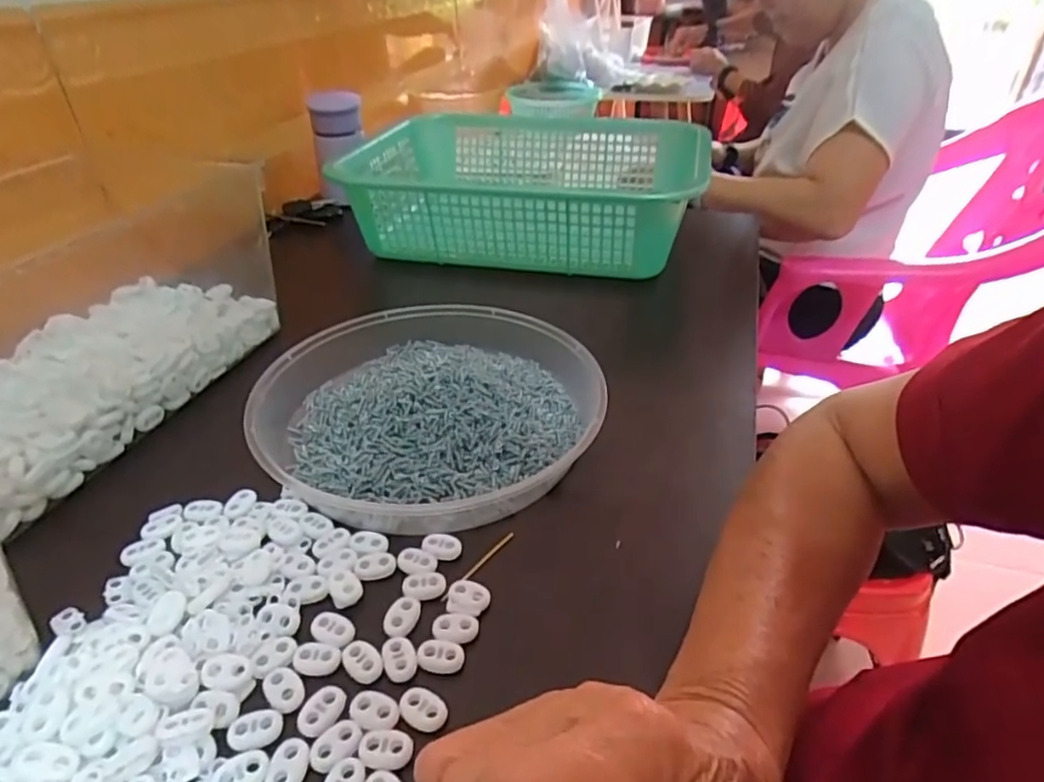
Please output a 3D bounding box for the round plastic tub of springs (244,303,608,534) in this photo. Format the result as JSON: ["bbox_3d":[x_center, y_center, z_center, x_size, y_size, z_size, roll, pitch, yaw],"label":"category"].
[{"bbox_3d":[-0.067,0.008,0.435,0.230,0.038,0.227,1,36,-1],"label":"round plastic tub of springs"}]

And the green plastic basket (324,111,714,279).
[{"bbox_3d":[0.010,-0.237,0.726,0.372,0.100,0.308,8,36,12],"label":"green plastic basket"}]

